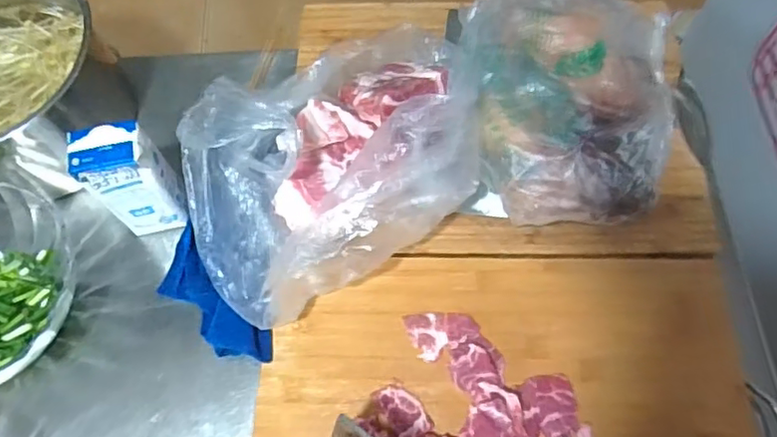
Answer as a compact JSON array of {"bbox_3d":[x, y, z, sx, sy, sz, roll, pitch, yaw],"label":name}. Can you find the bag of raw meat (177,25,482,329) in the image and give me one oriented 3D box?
[{"bbox_3d":[-0.039,-0.055,0.508,0.282,0.095,0.188,-37,69,-15],"label":"bag of raw meat"}]

